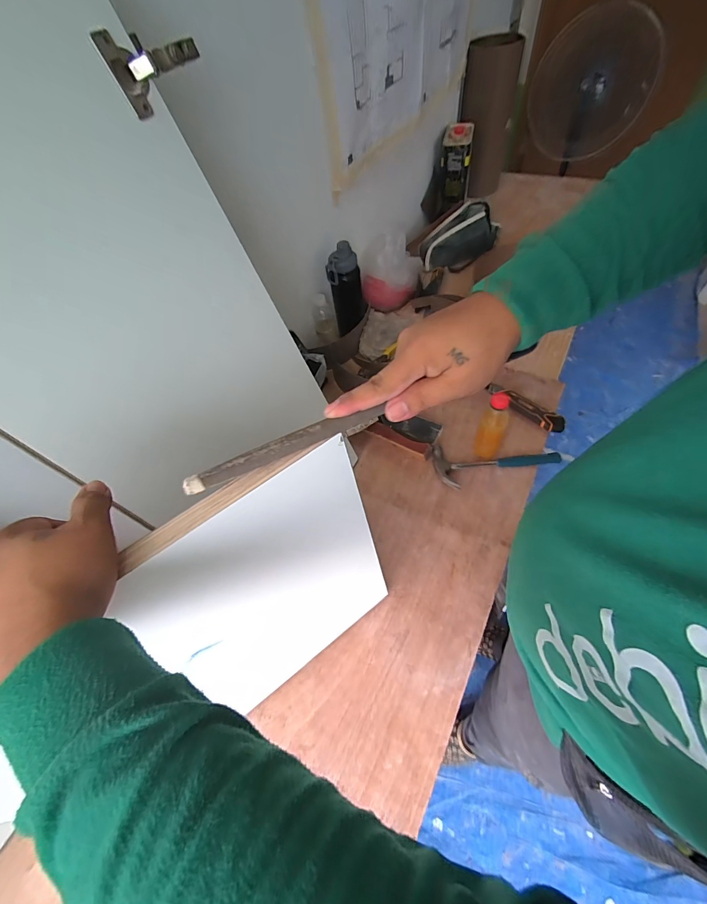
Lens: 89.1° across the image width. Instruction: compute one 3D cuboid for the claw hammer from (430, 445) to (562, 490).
[{"bbox_3d":[0.304,0.012,0.783,0.258,0.025,0.105,-10,57,-1],"label":"claw hammer"}]

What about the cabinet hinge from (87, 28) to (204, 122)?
[{"bbox_3d":[-0.202,-0.400,0.370,0.018,0.056,0.109,22,63,20],"label":"cabinet hinge"}]

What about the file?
[{"bbox_3d":[-0.047,-0.006,0.271,0.155,0.005,0.018,-22,76,-16],"label":"file"}]

